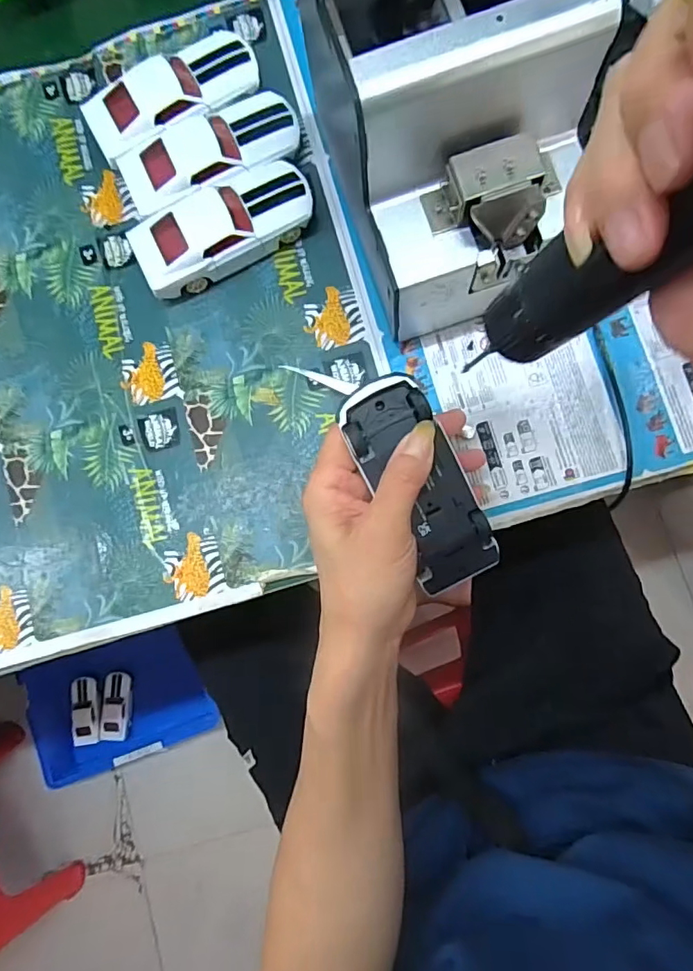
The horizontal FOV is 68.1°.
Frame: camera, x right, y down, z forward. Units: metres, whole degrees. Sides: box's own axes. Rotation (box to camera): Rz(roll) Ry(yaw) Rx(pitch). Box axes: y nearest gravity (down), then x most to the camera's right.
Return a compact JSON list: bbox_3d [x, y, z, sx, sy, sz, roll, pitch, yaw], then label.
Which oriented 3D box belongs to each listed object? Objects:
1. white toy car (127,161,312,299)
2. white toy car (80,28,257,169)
[{"bbox_3d":[-0.086,-0.182,0.364,0.127,0.035,0.048,-28,80,1],"label":"white toy car"},{"bbox_3d":[-0.126,-0.284,0.378,0.131,0.037,0.060,-32,82,1],"label":"white toy car"}]

